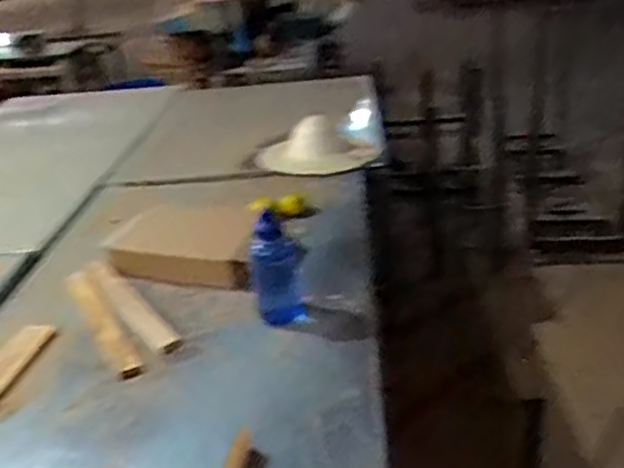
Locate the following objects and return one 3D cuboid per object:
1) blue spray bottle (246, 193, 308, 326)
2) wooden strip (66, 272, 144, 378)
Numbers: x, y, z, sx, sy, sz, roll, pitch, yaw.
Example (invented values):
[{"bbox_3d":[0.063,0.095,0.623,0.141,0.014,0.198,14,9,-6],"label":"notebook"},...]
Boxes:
[{"bbox_3d":[-0.078,0.065,1.461,0.117,0.258,0.093,-3,14,-2],"label":"blue spray bottle"},{"bbox_3d":[-0.489,0.188,1.509,0.055,0.017,0.524,-17,29,-27],"label":"wooden strip"}]

